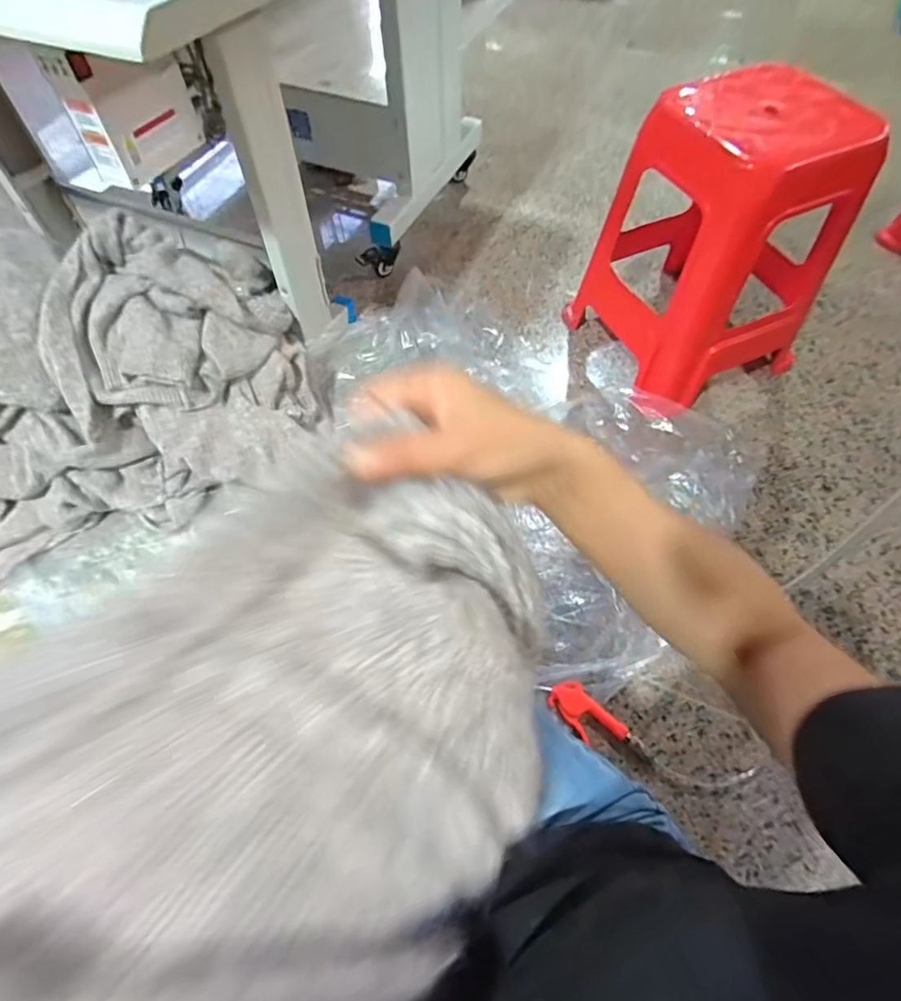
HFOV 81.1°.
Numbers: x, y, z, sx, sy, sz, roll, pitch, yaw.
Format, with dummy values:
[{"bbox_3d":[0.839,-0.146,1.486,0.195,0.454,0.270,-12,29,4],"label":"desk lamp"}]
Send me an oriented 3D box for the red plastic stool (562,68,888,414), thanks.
[{"bbox_3d":[0.552,-0.510,1.078,0.396,0.508,0.384,-19,61,-10],"label":"red plastic stool"}]

